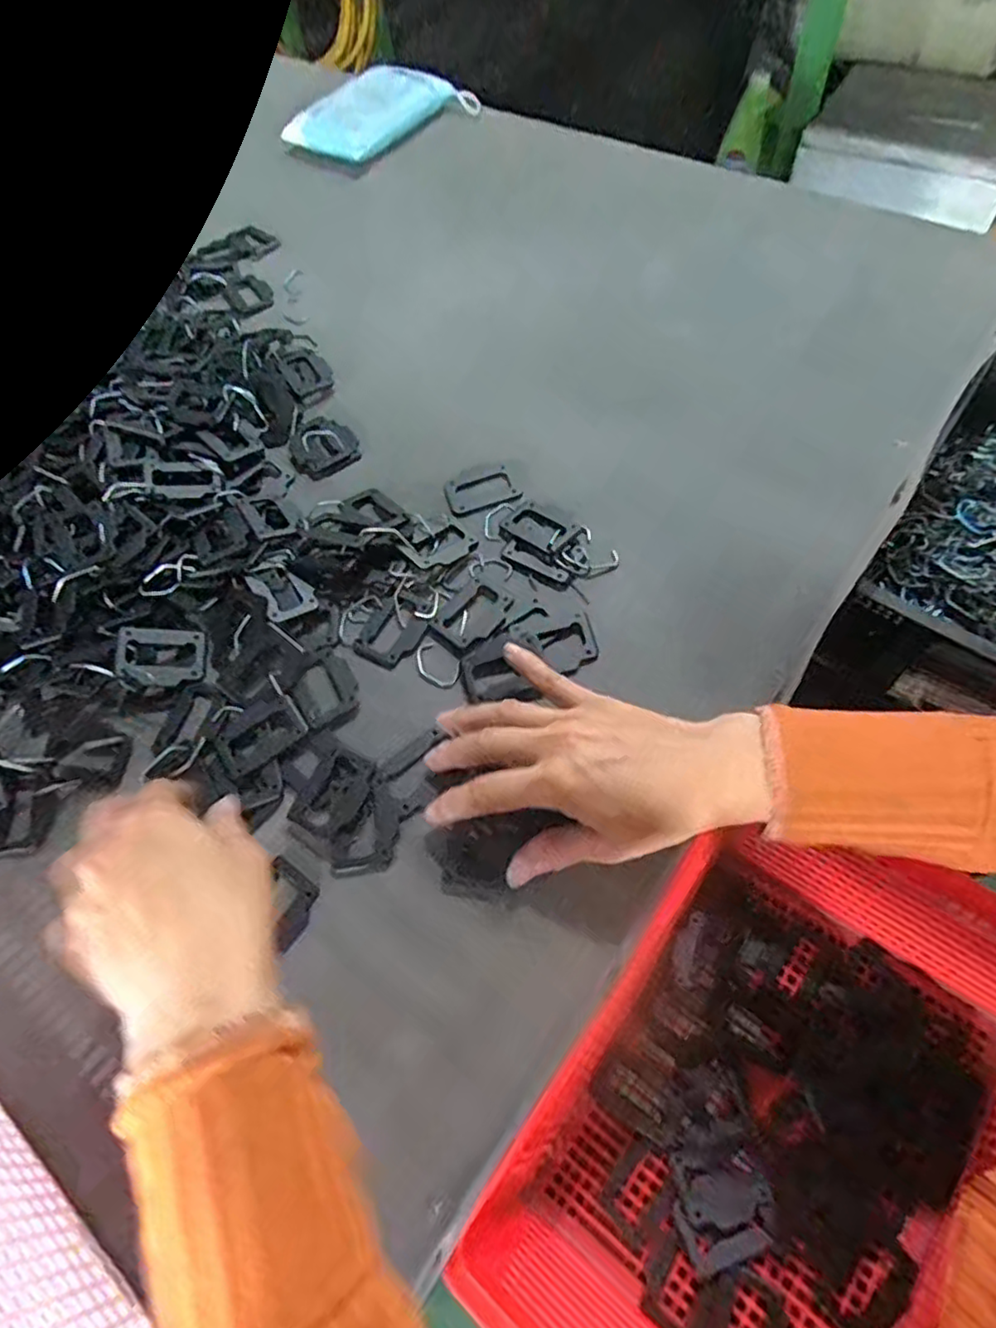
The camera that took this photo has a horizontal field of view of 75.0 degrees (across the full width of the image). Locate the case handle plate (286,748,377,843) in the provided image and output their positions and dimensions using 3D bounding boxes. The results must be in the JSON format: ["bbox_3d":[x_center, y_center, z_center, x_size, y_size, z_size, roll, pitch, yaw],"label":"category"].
[{"bbox_3d":[-0.092,0.074,0.368,0.033,0.005,0.048,29,68,17],"label":"case handle plate"}]

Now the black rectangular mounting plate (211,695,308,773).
[{"bbox_3d":[-0.141,0.040,0.386,0.050,0.004,0.035,-35,66,-14],"label":"black rectangular mounting plate"}]

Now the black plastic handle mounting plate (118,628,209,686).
[{"bbox_3d":[-0.212,-0.005,0.411,0.049,0.009,0.036,3,74,-24],"label":"black plastic handle mounting plate"}]

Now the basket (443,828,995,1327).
[{"bbox_3d":[0.156,0.244,0.342,0.203,0.109,0.299,33,70,20],"label":"basket"}]

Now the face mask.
[{"bbox_3d":[-0.131,-0.599,0.701,0.185,0.027,0.104,-32,64,-11],"label":"face mask"}]

